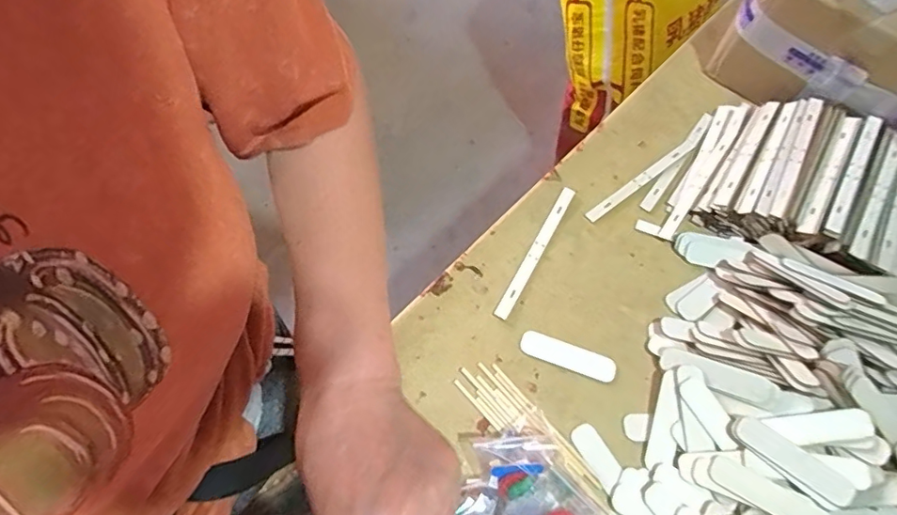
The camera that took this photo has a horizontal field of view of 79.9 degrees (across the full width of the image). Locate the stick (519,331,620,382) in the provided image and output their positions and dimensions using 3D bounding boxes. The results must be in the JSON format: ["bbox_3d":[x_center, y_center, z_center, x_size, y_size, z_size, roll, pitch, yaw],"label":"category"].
[{"bbox_3d":[0.128,0.105,0.572,0.101,0.006,0.028,20,64,7],"label":"stick"}]

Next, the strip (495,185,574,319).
[{"bbox_3d":[0.103,-0.009,0.628,0.015,0.004,0.189,28,65,10],"label":"strip"}]

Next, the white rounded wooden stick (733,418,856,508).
[{"bbox_3d":[0.318,0.187,0.493,0.100,0.004,0.027,36,73,24],"label":"white rounded wooden stick"}]

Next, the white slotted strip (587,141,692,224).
[{"bbox_3d":[0.246,-0.100,0.676,0.184,0.008,0.016,-34,70,-19],"label":"white slotted strip"}]

